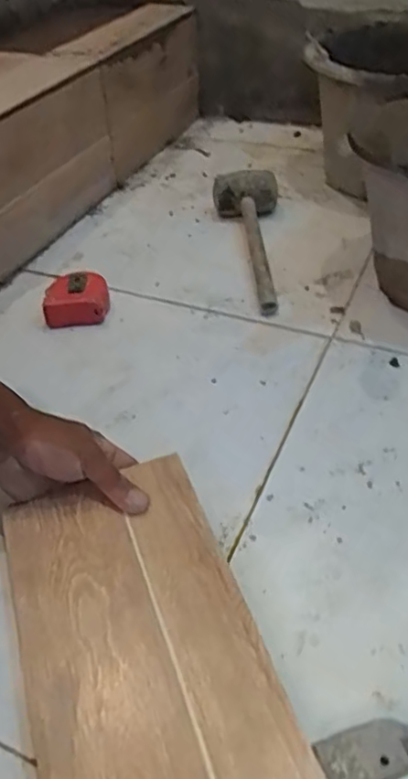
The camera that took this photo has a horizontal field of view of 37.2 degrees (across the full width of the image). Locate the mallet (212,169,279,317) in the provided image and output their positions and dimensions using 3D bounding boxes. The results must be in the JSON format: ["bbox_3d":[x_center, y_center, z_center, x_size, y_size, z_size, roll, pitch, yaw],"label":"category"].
[{"bbox_3d":[0.061,-0.210,0.820,0.093,0.063,0.293,-2,43,2],"label":"mallet"}]

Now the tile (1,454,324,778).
[{"bbox_3d":[-0.030,0.207,0.389,0.156,0.008,0.384,-17,44,-13],"label":"tile"}]

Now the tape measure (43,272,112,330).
[{"bbox_3d":[-0.157,-0.111,0.752,0.075,0.045,0.069,-2,43,2],"label":"tape measure"}]

